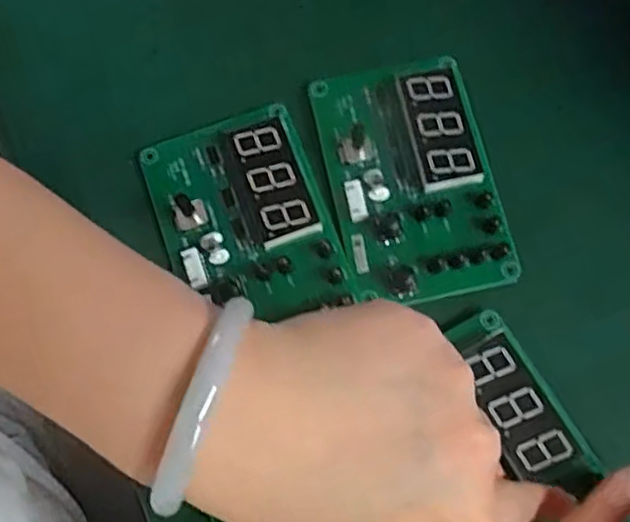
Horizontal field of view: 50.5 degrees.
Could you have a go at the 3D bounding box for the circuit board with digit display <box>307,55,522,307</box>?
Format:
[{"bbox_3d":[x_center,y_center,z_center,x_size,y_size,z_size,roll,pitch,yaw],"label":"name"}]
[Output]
[{"bbox_3d":[0.045,-0.041,0.317,0.074,0.016,0.119,-11,71,-5],"label":"circuit board with digit display"}]

